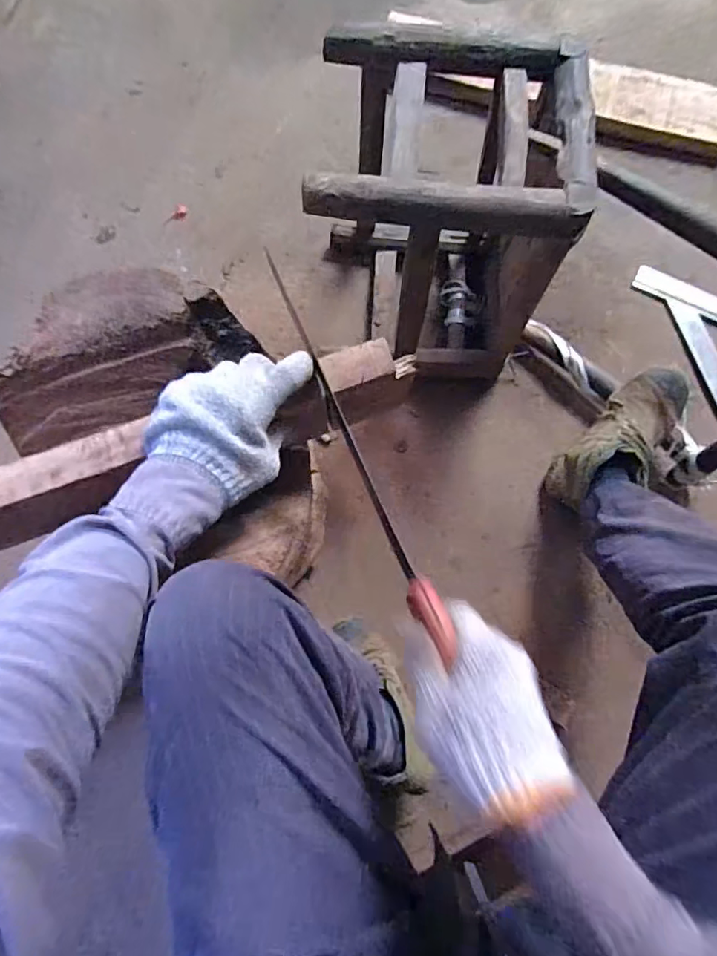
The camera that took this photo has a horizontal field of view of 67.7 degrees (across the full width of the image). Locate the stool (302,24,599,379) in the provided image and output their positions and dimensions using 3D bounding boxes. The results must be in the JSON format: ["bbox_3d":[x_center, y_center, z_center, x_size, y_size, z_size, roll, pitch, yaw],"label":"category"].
[{"bbox_3d":[0.116,-0.348,0.754,0.323,0.376,0.270,7,78,0],"label":"stool"}]

